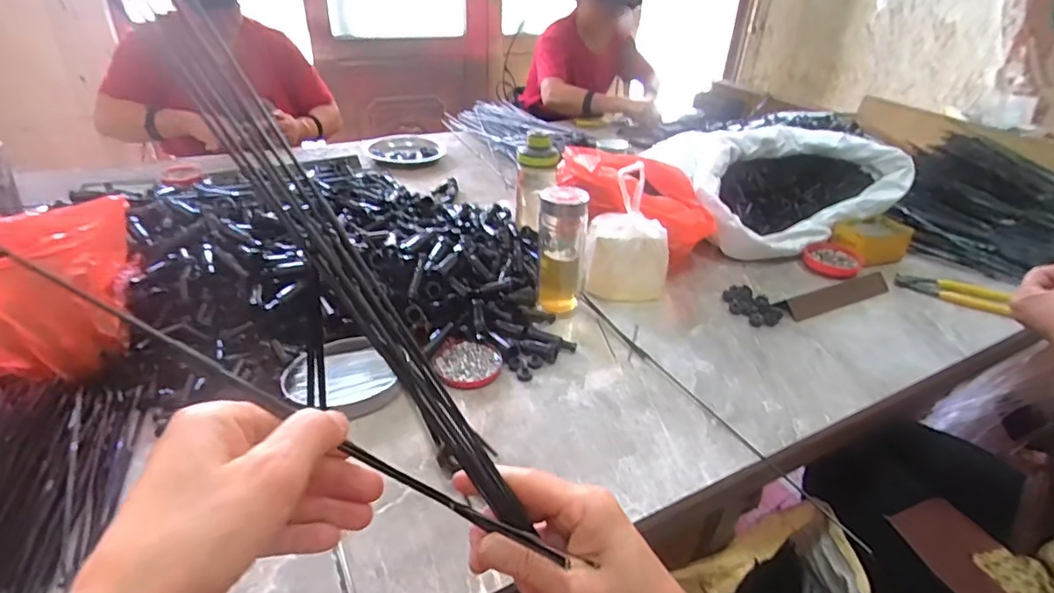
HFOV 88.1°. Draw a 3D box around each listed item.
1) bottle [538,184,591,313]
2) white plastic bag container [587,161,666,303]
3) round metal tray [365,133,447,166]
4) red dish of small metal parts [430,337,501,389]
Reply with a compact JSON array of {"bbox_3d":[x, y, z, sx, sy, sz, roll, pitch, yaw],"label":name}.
[{"bbox_3d":[0.049,-0.064,0.759,0.064,0.176,0.062,8,32,8],"label":"bottle"},{"bbox_3d":[0.155,-0.085,0.816,0.117,0.170,0.086,8,32,8],"label":"white plastic bag container"},{"bbox_3d":[-0.300,-0.362,1.328,0.156,0.036,0.156,2,32,-1],"label":"round metal tray"},{"bbox_3d":[-0.074,0.081,0.673,0.083,0.011,0.080,-1,32,-6],"label":"red dish of small metal parts"}]

